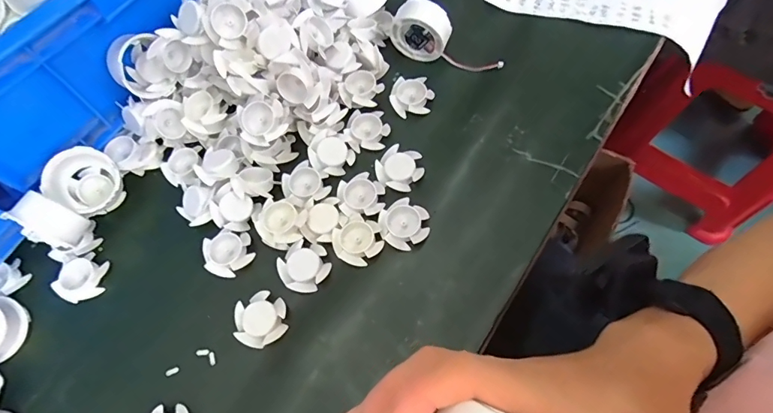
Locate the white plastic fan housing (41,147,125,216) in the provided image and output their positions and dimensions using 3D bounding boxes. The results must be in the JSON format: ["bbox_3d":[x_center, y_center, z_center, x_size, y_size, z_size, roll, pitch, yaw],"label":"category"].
[{"bbox_3d":[-0.255,-0.023,0.371,0.051,0.059,0.051,22,80,48],"label":"white plastic fan housing"}]

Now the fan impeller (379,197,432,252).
[{"bbox_3d":[0.015,0.014,0.355,0.038,0.010,0.039,41,76,19],"label":"fan impeller"}]

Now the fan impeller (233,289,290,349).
[{"bbox_3d":[-0.098,0.088,0.337,0.040,0.007,0.038,-32,69,-9],"label":"fan impeller"}]

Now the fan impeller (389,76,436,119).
[{"bbox_3d":[0.024,-0.104,0.408,0.039,0.011,0.035,5,68,6],"label":"fan impeller"}]

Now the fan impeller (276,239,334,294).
[{"bbox_3d":[-0.067,0.048,0.351,0.037,0.009,0.040,-2,67,4],"label":"fan impeller"}]

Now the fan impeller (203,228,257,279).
[{"bbox_3d":[-0.133,0.037,0.363,0.038,0.013,0.040,-2,67,4],"label":"fan impeller"}]

